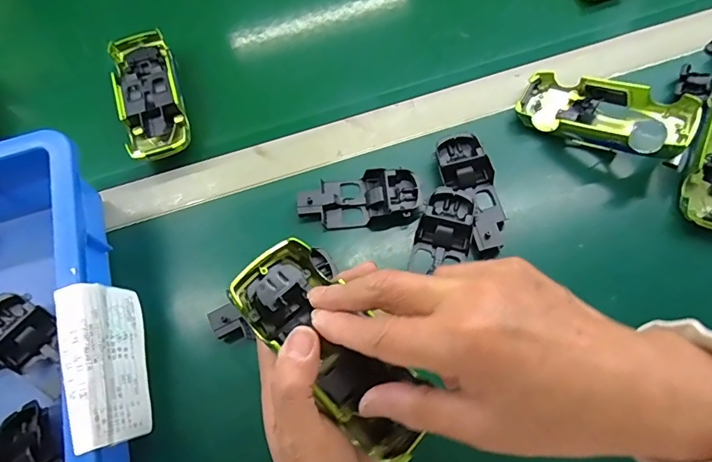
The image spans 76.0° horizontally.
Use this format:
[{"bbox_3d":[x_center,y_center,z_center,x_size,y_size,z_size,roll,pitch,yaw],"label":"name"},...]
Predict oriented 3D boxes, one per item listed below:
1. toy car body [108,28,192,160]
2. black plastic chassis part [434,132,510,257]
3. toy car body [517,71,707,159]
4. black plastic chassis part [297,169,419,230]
[{"bbox_3d":[-0.188,-0.122,0.421,0.058,0.030,0.139,-16,69,-4],"label":"toy car body"},{"bbox_3d":[0.098,-0.033,0.373,0.038,0.016,0.103,-17,69,-4],"label":"black plastic chassis part"},{"bbox_3d":[0.207,-0.095,0.386,0.133,0.040,0.065,21,71,24],"label":"toy car body"},{"bbox_3d":[0.002,-0.026,0.379,0.097,0.019,0.046,-8,69,-1],"label":"black plastic chassis part"}]

